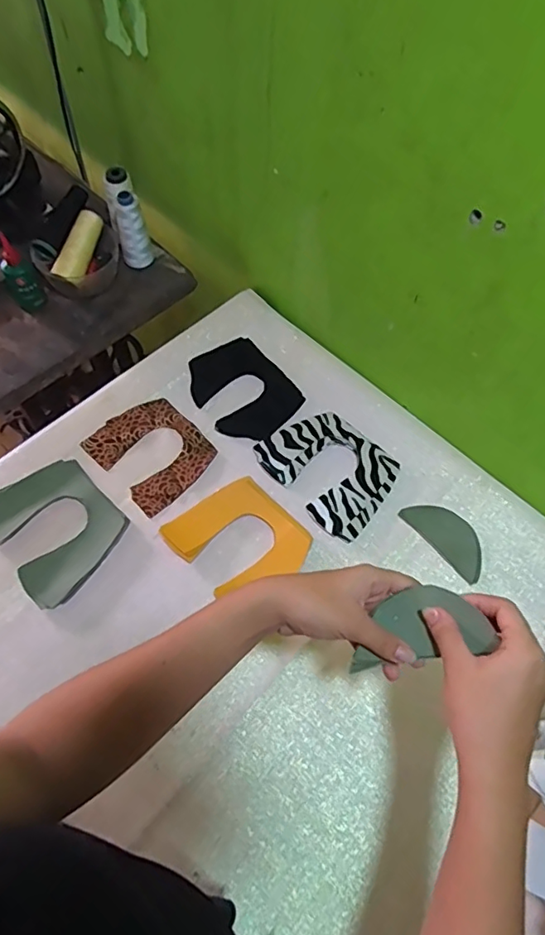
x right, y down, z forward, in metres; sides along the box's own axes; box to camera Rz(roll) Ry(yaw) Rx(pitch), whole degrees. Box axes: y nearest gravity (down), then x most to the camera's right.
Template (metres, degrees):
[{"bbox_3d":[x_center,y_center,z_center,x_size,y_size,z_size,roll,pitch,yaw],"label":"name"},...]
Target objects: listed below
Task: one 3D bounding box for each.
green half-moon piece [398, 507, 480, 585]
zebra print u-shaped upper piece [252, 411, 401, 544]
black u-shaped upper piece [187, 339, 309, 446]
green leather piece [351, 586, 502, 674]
[{"bbox_3d":[0.211,0.081,0.650,0.053,0.005,0.110,-37,69,-17],"label":"green half-moon piece"},{"bbox_3d":[0.070,-0.001,0.683,0.162,0.009,0.128,39,69,18],"label":"zebra print u-shaped upper piece"},{"bbox_3d":[-0.038,-0.104,0.739,0.120,0.010,0.151,-34,72,-18],"label":"black u-shaped upper piece"},{"bbox_3d":[0.108,0.120,0.414,0.101,0.021,0.051,-7,63,-4],"label":"green leather piece"}]

